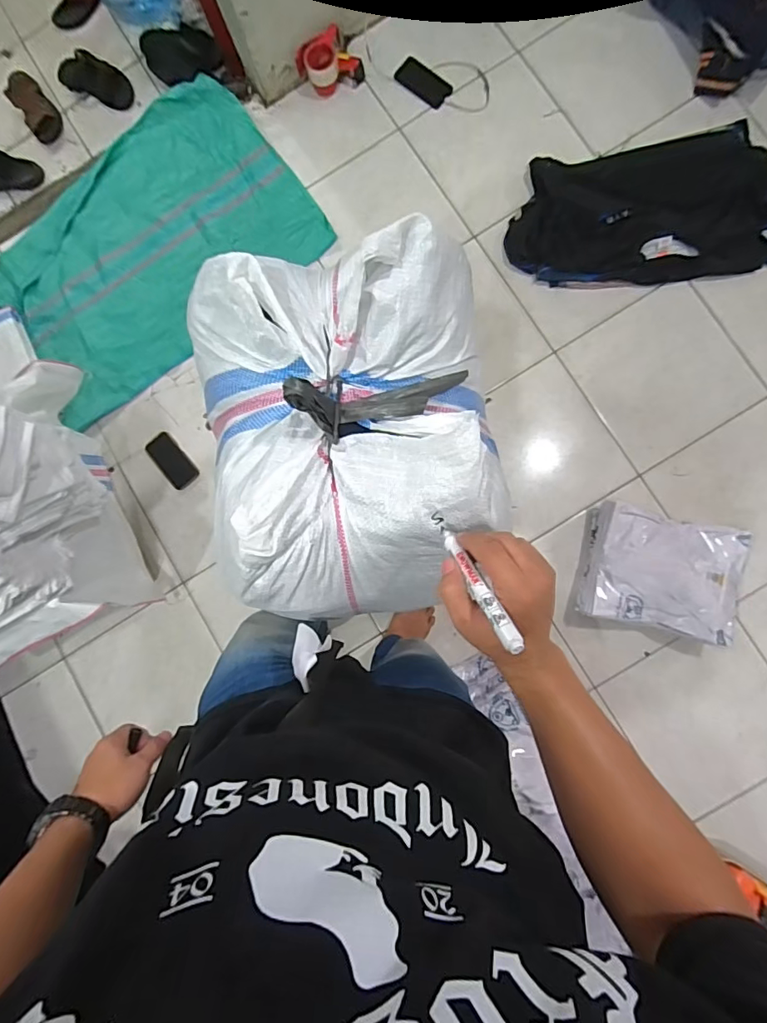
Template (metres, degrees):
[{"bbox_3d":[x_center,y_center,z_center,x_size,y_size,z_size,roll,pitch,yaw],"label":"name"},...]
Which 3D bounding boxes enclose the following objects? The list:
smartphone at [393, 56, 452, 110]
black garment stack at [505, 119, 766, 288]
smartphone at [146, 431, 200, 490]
[{"bbox_3d":[0.119,-1.254,1.432,0.158,0.011,0.088,31,90,-7],"label":"smartphone"},{"bbox_3d":[0.748,-0.824,1.340,0.785,0.048,0.389,-8,85,4],"label":"black garment stack"},{"bbox_3d":[-0.605,-0.146,1.402,0.084,0.014,0.163,-40,90,2],"label":"smartphone"}]

